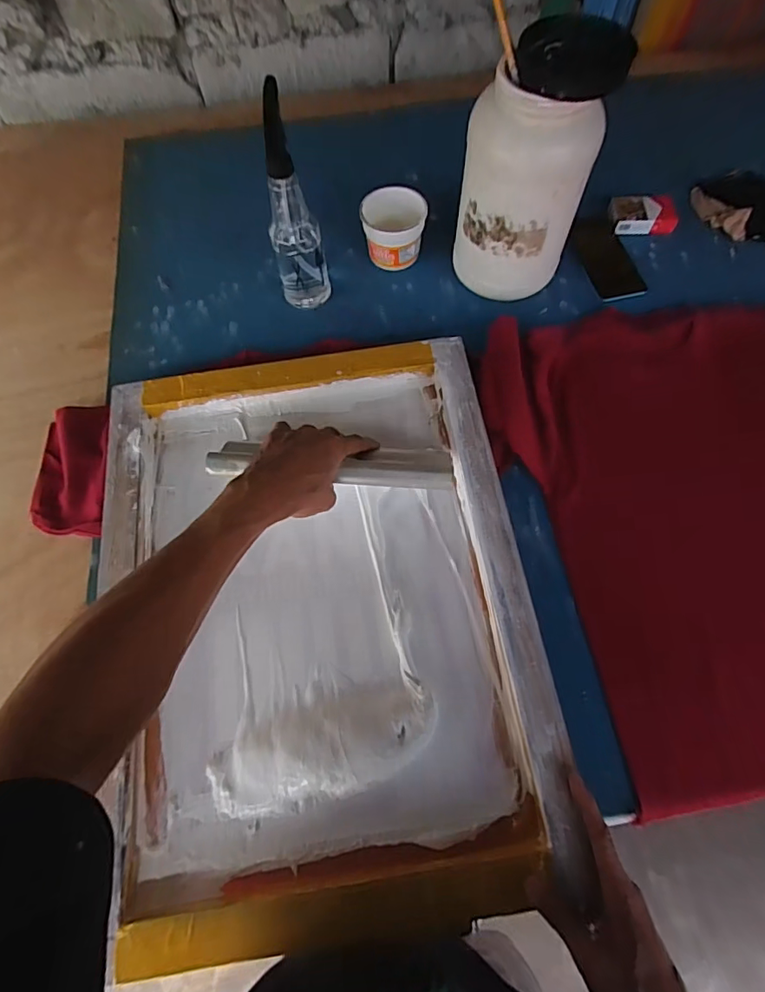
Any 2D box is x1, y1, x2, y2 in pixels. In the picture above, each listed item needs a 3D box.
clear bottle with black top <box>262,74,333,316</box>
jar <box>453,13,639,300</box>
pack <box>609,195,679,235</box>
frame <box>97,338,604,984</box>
[{"bbox_3d":[-0.119,-0.364,0.626,0.067,0.238,0.073,-13,68,-3],"label":"clear bottle with black top"},{"bbox_3d":[0.178,-0.392,0.612,0.155,0.272,0.126,10,68,6],"label":"jar"},{"bbox_3d":[0.410,-0.439,0.759,0.101,0.029,0.055,1,67,2],"label":"pack"},{"bbox_3d":[-0.077,0.107,0.535,0.451,0.040,0.598,-9,67,-2],"label":"frame"}]

